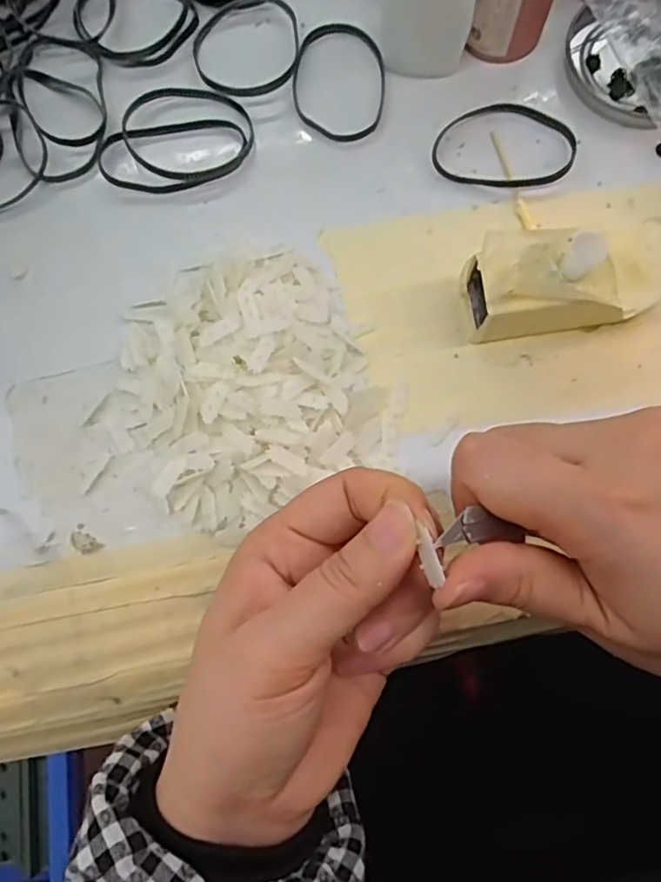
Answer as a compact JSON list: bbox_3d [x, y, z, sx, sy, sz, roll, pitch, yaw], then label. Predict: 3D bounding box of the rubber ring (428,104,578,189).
[{"bbox_3d":[0.088,-0.149,0.309,0.071,0.008,0.046,10,79,3],"label":"rubber ring"}]

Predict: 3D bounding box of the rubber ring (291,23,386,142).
[{"bbox_3d":[0.005,-0.187,0.318,0.048,0.004,0.070,4,79,2],"label":"rubber ring"}]

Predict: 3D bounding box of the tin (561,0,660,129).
[{"bbox_3d":[0.165,-0.196,0.309,0.075,0.017,0.073,0,79,1],"label":"tin"}]

